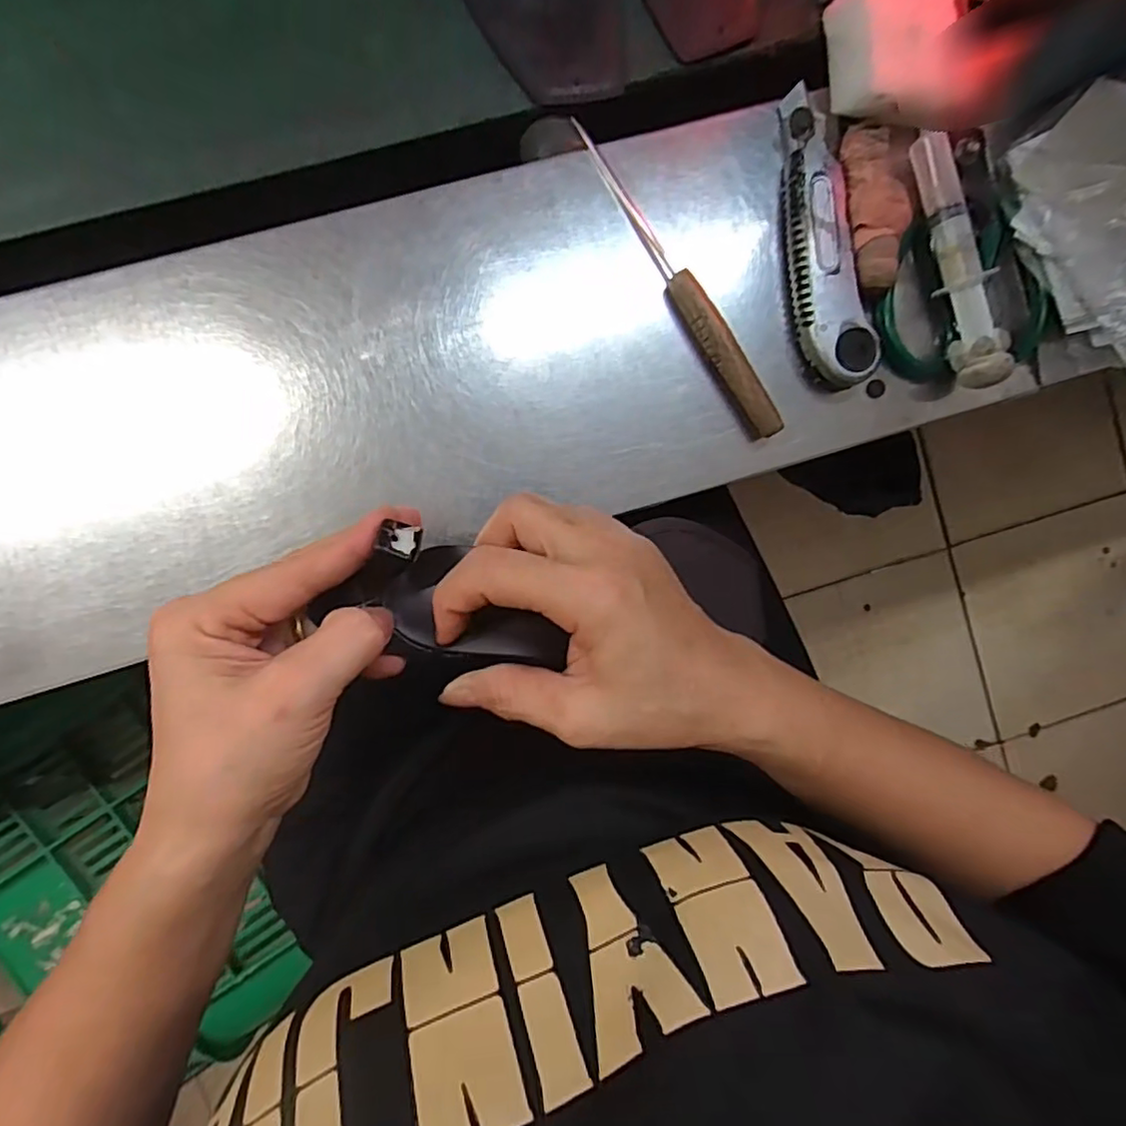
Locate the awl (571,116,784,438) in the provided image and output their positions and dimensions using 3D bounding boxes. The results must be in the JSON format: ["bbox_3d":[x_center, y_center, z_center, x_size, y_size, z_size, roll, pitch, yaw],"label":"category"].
[{"bbox_3d":[0.063,-0.153,0.349,0.015,0.017,0.194,-32,94,-3],"label":"awl"}]

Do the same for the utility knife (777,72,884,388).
[{"bbox_3d":[0.139,-0.179,0.350,0.036,0.020,0.163,-13,93,-4],"label":"utility knife"}]

